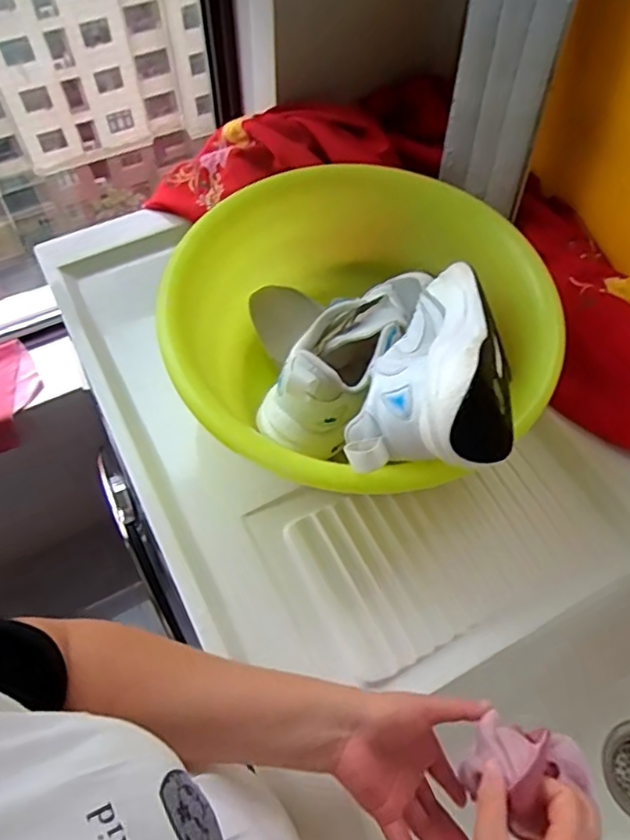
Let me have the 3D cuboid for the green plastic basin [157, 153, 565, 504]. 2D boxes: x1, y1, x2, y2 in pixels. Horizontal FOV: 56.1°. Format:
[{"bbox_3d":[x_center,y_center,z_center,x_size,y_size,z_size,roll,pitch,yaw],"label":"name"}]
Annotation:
[{"bbox_3d":[0.042,-0.099,0.649,0.385,0.140,0.413,-2,62,-3],"label":"green plastic basin"}]

